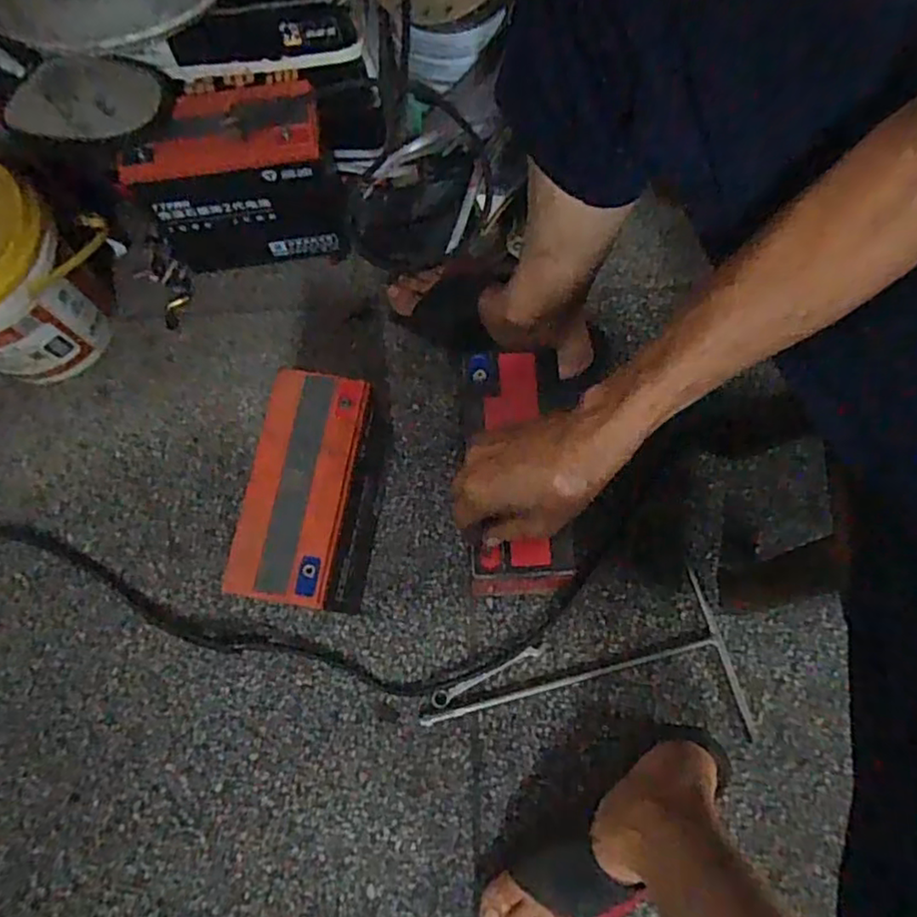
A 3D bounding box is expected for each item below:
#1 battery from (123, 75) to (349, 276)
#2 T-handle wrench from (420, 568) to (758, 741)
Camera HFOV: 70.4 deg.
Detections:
[{"bbox_3d":[-0.211,-0.279,0.658,0.194,0.169,0.083,-6,74,0],"label":"battery"},{"bbox_3d":[0.118,0.225,0.595,0.290,0.014,0.150,-19,74,-4],"label":"T-handle wrench"}]

